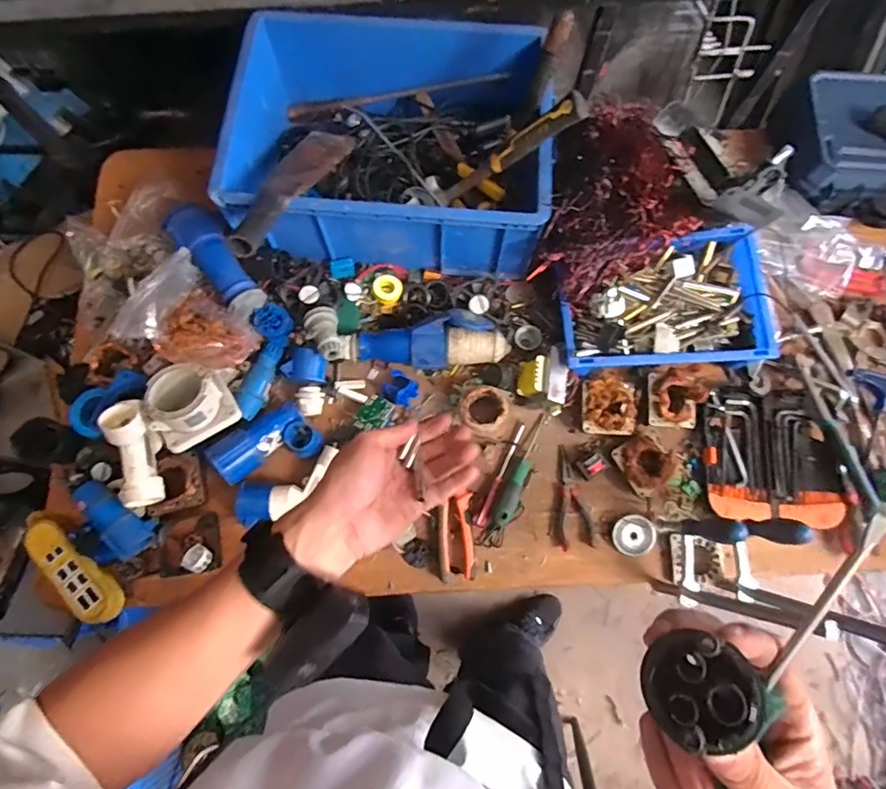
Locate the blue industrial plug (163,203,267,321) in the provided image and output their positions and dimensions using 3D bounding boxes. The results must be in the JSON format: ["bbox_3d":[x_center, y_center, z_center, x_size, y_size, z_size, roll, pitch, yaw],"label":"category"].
[{"bbox_3d":[-0.348,-0.211,0.779,0.077,0.059,0.201,-37,91,-11],"label":"blue industrial plug"}]

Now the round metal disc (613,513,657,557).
[{"bbox_3d":[0.286,0.212,0.758,0.057,0.006,0.062,27,97,17],"label":"round metal disc"}]

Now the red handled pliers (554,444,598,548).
[{"bbox_3d":[0.197,0.155,0.775,0.060,0.025,0.153,-5,74,-2],"label":"red handled pliers"}]

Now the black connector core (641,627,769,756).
[{"bbox_3d":[0.100,0.114,0.195,0.037,0.020,0.036,34,76,9],"label":"black connector core"}]

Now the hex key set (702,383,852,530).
[{"bbox_3d":[0.509,0.094,0.782,0.206,0.027,0.199,4,74,0],"label":"hex key set"}]

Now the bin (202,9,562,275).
[{"bbox_3d":[-0.076,-0.413,0.817,0.459,0.154,0.383,3,74,0],"label":"bin"}]

